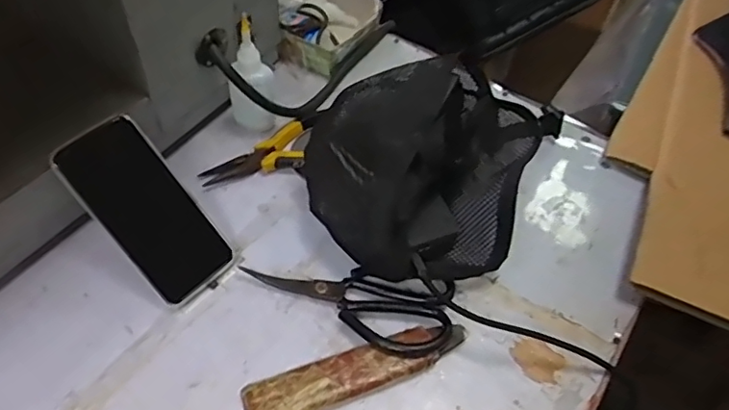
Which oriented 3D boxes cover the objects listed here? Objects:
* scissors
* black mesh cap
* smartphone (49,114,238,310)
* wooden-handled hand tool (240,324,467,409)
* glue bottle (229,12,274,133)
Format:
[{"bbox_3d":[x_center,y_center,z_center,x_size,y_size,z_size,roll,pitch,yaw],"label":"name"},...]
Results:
[{"bbox_3d":[-0.016,0.088,0.506,0.180,0.023,0.072,11,54,4],"label":"scissors"},{"bbox_3d":[0.057,-0.054,0.573,0.212,0.089,0.271,22,55,12],"label":"black mesh cap"},{"bbox_3d":[-0.188,0.006,0.505,0.076,0.013,0.164,-43,105,-29],"label":"smartphone"},{"bbox_3d":[-0.004,0.136,0.470,0.186,0.023,0.039,-17,57,-16],"label":"wooden-handled hand tool"},{"bbox_3d":[-0.114,-0.126,0.588,0.048,0.125,0.035,24,56,14],"label":"glue bottle"}]

